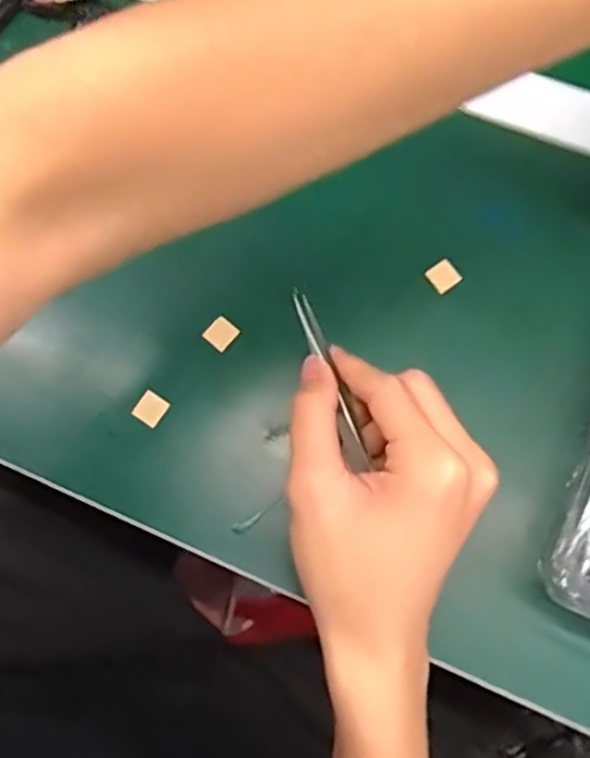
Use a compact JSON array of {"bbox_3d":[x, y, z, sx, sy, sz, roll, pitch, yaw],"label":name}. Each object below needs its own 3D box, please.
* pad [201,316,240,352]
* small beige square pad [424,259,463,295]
[{"bbox_3d":[-0.041,-0.025,0.373,0.015,0.004,0.016,40,79,12],"label":"pad"},{"bbox_3d":[0.085,-0.059,0.378,0.017,0.004,0.016,-36,76,-8],"label":"small beige square pad"}]

